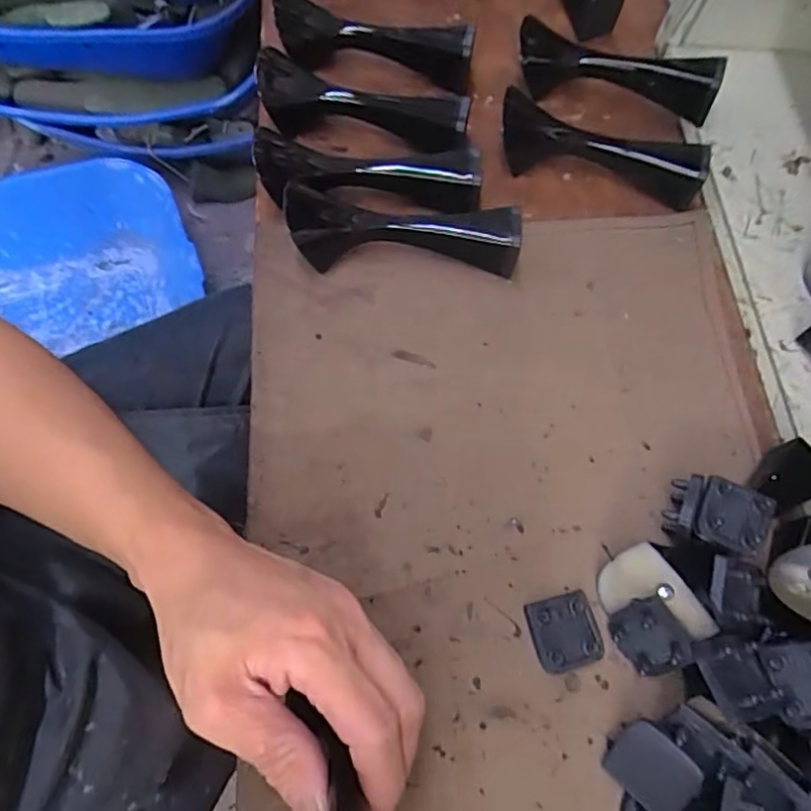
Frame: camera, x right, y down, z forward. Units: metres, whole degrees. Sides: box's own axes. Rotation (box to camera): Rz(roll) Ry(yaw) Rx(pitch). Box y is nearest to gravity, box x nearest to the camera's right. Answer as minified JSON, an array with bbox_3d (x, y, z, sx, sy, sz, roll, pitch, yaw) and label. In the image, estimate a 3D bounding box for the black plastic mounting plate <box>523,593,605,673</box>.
[{"bbox_3d":[0.077,0.110,0.279,0.031,0.010,0.033,-14,70,-9],"label":"black plastic mounting plate"}]

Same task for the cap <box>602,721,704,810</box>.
[{"bbox_3d":[0.107,0.158,0.250,0.034,0.006,0.033,29,106,32],"label":"cap"}]

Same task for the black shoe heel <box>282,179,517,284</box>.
[{"bbox_3d":[-0.001,-0.100,0.341,0.133,0.032,0.033,5,68,-2],"label":"black shoe heel"}]

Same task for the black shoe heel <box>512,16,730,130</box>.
[{"bbox_3d":[0.141,-0.226,0.390,0.131,0.041,0.022,23,69,7],"label":"black shoe heel"}]

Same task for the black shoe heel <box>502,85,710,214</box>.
[{"bbox_3d":[0.125,-0.163,0.371,0.130,0.035,0.028,17,68,3],"label":"black shoe heel"}]

